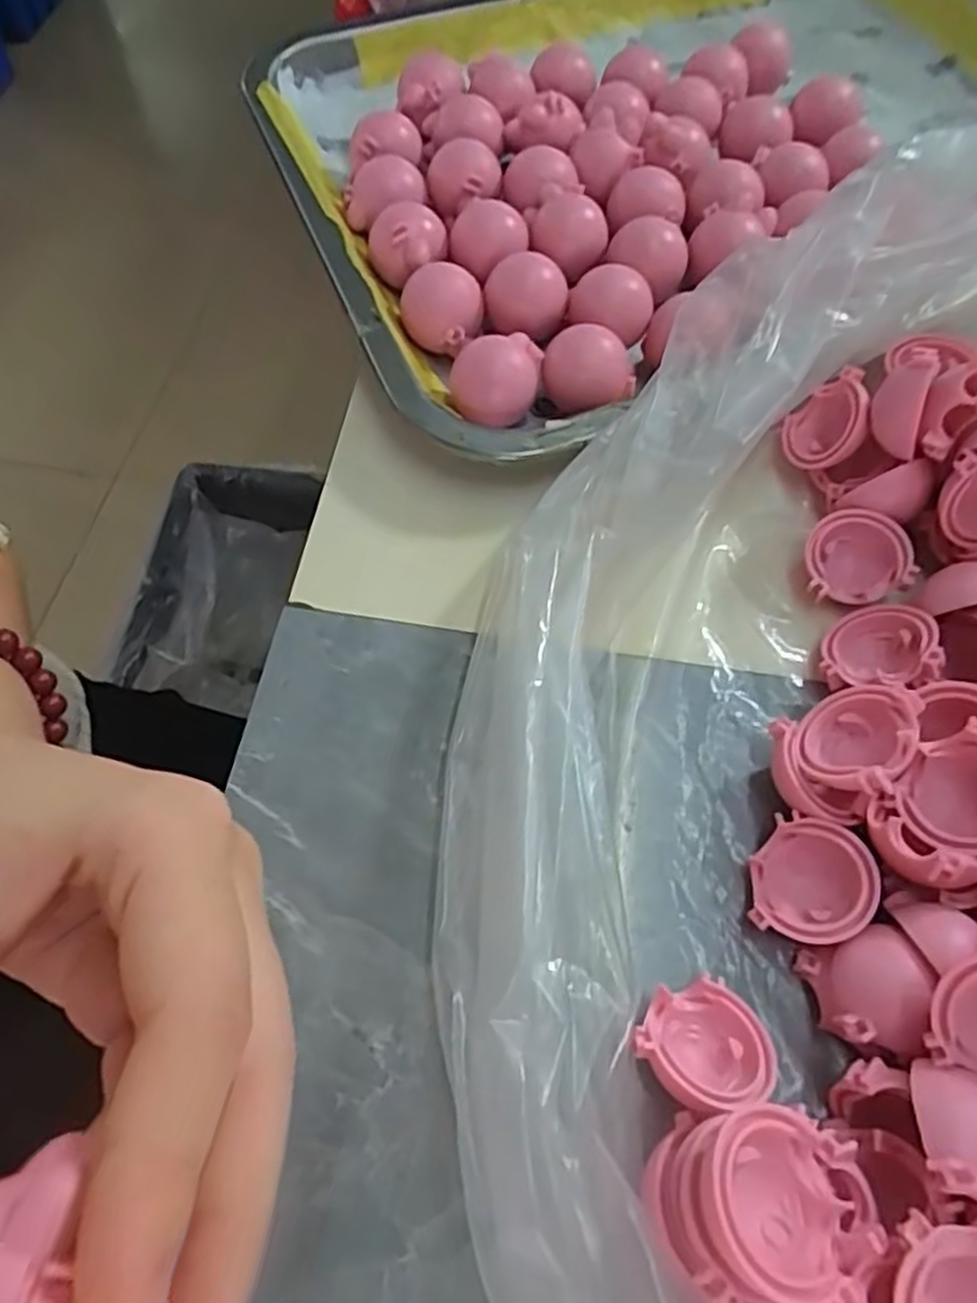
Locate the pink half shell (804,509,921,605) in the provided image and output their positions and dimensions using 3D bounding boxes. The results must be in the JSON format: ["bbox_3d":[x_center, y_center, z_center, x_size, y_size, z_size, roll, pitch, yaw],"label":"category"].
[{"bbox_3d":[0.113,-0.029,0.237,0.030,0.010,0.029,-7,82,15],"label":"pink half shell"}]

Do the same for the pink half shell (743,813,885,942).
[{"bbox_3d":[0.080,0.058,0.193,0.026,0.015,0.029,26,65,13],"label":"pink half shell"}]

